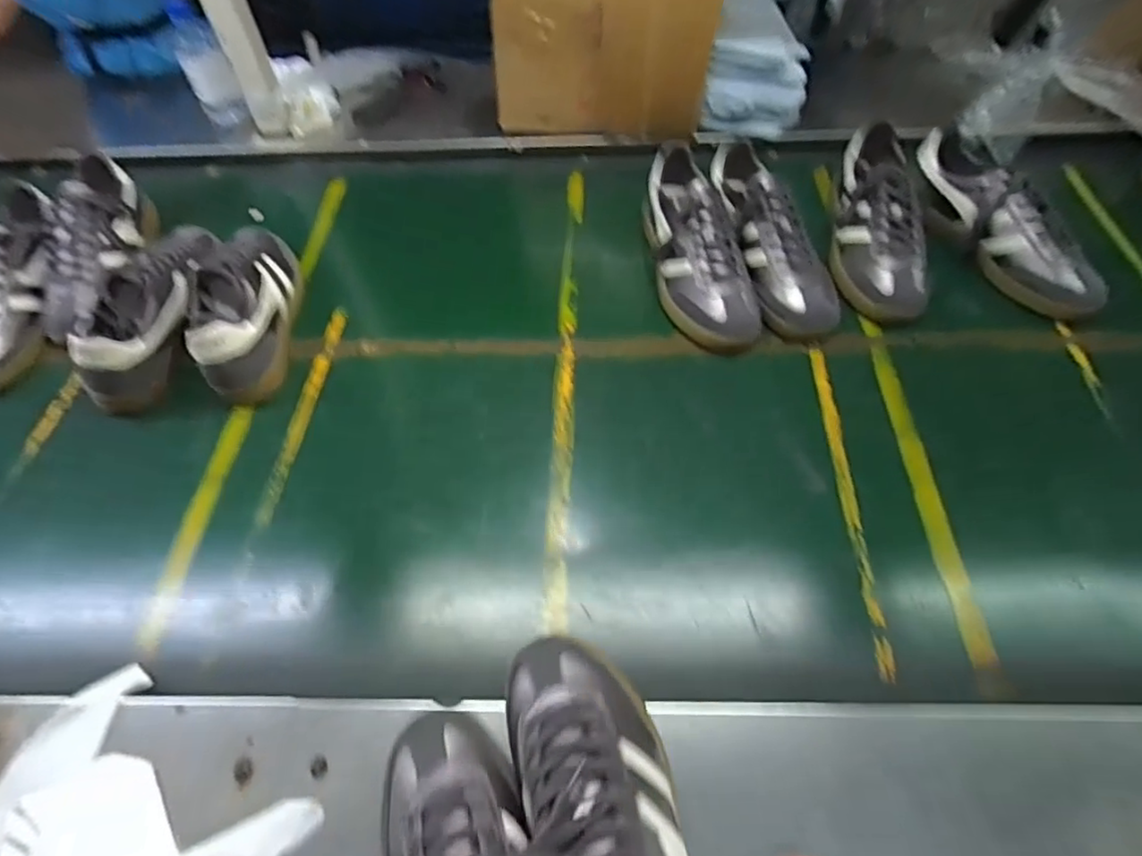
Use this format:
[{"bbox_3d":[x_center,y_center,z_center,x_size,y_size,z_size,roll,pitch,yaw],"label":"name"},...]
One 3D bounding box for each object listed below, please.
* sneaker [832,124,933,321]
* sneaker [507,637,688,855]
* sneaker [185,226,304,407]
[{"bbox_3d":[0.375,-0.252,0.763,0.097,0.085,0.304,6,57,6],"label":"sneaker"},{"bbox_3d":[0.023,0.244,0.367,0.101,0.080,0.256,-15,56,-8],"label":"sneaker"},{"bbox_3d":[-0.371,-0.159,0.718,0.080,0.097,0.252,-7,56,-3],"label":"sneaker"}]

